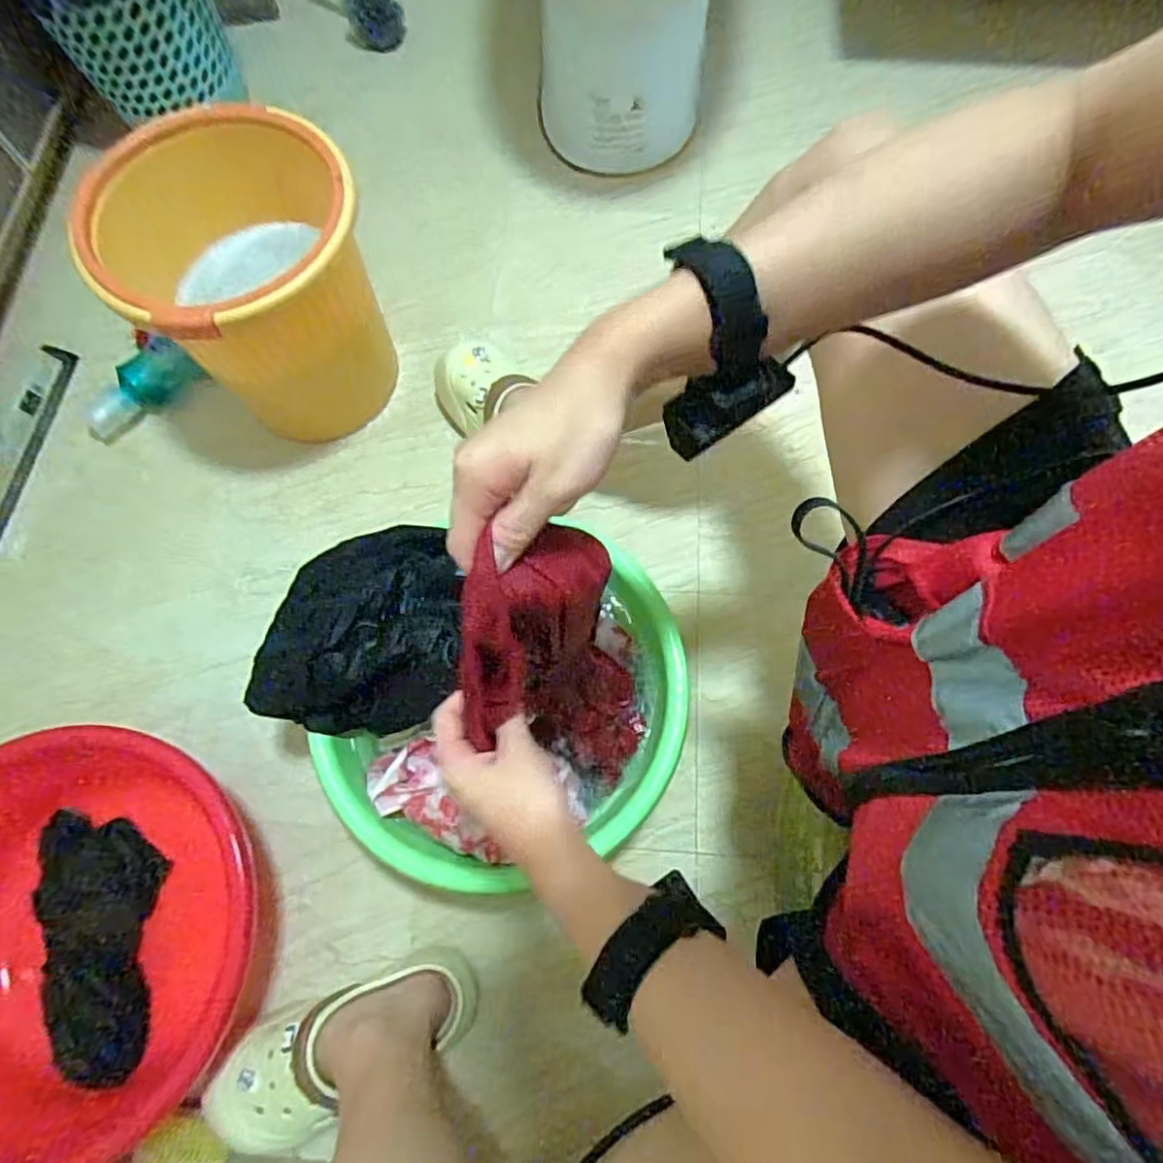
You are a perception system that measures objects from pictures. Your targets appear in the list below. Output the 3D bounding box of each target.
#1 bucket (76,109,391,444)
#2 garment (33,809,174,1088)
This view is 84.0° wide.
[{"bbox_3d":[-0.354,-0.328,0.755,0.247,0.295,0.237,0,71,0],"label":"bucket"},{"bbox_3d":[-0.490,0.355,0.653,0.100,0.069,0.250,-14,72,-4],"label":"garment"}]

